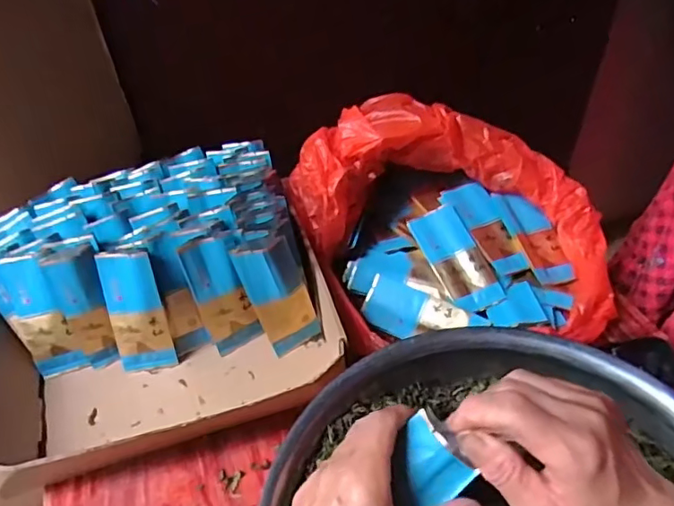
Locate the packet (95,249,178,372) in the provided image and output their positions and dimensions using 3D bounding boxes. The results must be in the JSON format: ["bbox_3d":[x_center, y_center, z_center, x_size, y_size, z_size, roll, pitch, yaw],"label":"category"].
[{"bbox_3d":[-0.197,0.060,0.544,0.053,0.127,0.018,-9,22,-6],"label":"packet"}]

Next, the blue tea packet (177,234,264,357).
[{"bbox_3d":[-0.113,0.043,0.553,0.052,0.126,0.017,-25,26,-21],"label":"blue tea packet"}]

